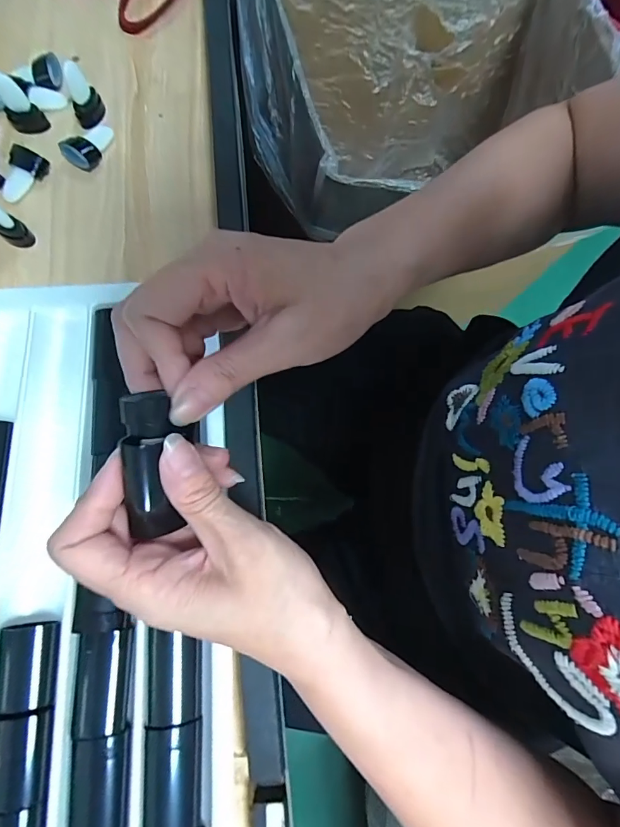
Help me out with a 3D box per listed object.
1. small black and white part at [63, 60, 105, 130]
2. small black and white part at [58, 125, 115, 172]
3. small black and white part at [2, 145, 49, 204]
[{"bbox_3d":[-0.210,-0.293,0.382,0.026,0.044,0.033,-21,76,-8],"label":"small black and white part"},{"bbox_3d":[-0.202,-0.251,0.386,0.031,0.018,0.051,43,76,7],"label":"small black and white part"},{"bbox_3d":[-0.266,-0.218,0.375,0.034,0.017,0.047,32,75,7],"label":"small black and white part"}]

